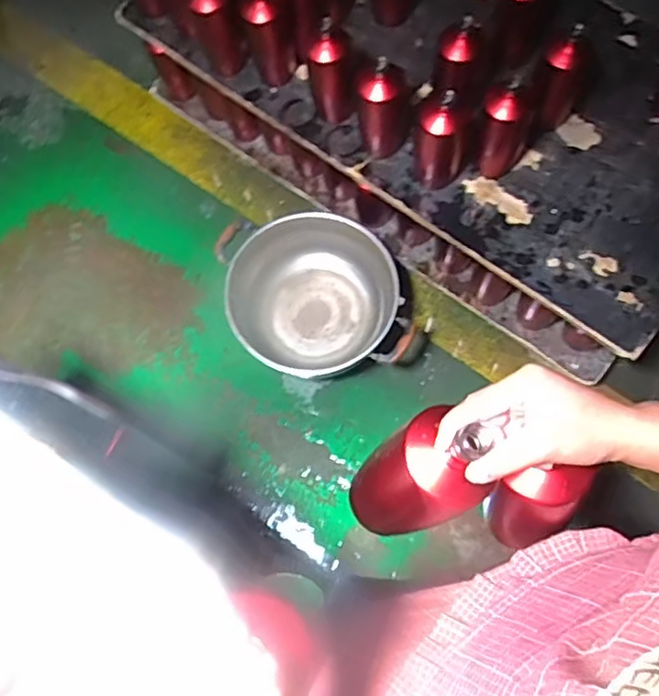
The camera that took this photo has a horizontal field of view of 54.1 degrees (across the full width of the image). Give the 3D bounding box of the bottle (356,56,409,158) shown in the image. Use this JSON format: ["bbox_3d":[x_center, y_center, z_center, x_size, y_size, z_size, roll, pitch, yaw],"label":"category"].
[{"bbox_3d":[0.098,-0.441,1.159,0.094,0.205,0.100,4,70,4],"label":"bottle"}]

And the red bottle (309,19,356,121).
[{"bbox_3d":[0.008,-0.487,1.168,0.075,0.219,0.068,-5,70,1],"label":"red bottle"}]

